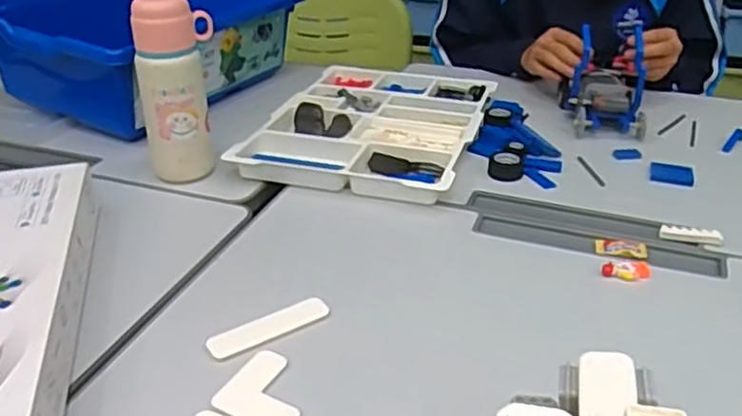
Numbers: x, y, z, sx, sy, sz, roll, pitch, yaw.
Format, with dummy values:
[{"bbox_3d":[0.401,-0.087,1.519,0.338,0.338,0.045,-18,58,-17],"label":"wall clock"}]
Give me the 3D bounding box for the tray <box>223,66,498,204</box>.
[{"bbox_3d":[0.013,-0.125,0.936,0.261,0.033,0.398,8,31,15],"label":"tray"}]

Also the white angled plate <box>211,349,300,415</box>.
[{"bbox_3d":[-0.077,0.139,0.525,0.068,0.004,0.069,15,33,24],"label":"white angled plate"}]

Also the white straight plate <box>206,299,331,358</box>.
[{"bbox_3d":[-0.085,0.101,0.582,0.105,0.005,0.029,-18,35,-28],"label":"white straight plate"}]

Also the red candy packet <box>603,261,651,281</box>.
[{"bbox_3d":[0.240,0.059,0.649,0.042,0.013,0.024,9,31,15],"label":"red candy packet"}]

